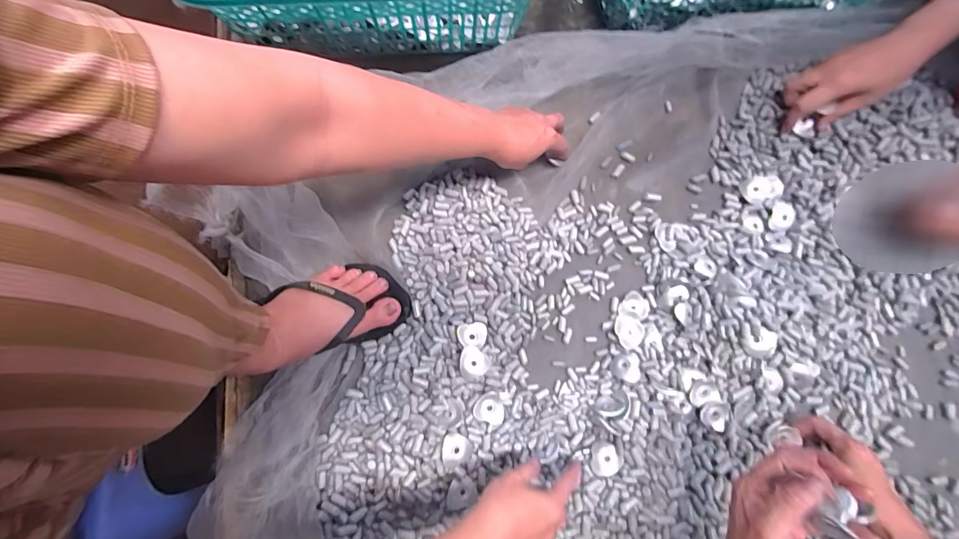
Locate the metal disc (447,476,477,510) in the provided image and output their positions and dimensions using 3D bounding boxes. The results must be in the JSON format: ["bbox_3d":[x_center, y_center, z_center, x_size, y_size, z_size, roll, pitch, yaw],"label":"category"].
[{"bbox_3d":[-0.020,0.253,0.472,0.032,0.004,0.033,2,79,1],"label":"metal disc"}]

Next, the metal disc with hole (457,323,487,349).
[{"bbox_3d":[-0.009,0.077,0.495,0.034,0.004,0.030,7,63,-3],"label":"metal disc with hole"}]

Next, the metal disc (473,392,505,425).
[{"bbox_3d":[0.012,0.160,0.476,0.034,0.007,0.035,0,79,1],"label":"metal disc"}]

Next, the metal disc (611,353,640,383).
[{"bbox_3d":[0.176,0.119,0.507,0.033,0.005,0.035,-10,54,14],"label":"metal disc"}]

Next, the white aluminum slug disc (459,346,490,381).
[{"bbox_3d":[-0.005,0.109,0.483,0.034,0.010,0.037,0,79,1],"label":"white aluminum slug disc"}]

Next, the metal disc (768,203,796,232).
[{"bbox_3d":[0.396,-0.068,0.548,0.027,0.004,0.038,14,89,21],"label":"metal disc"}]

